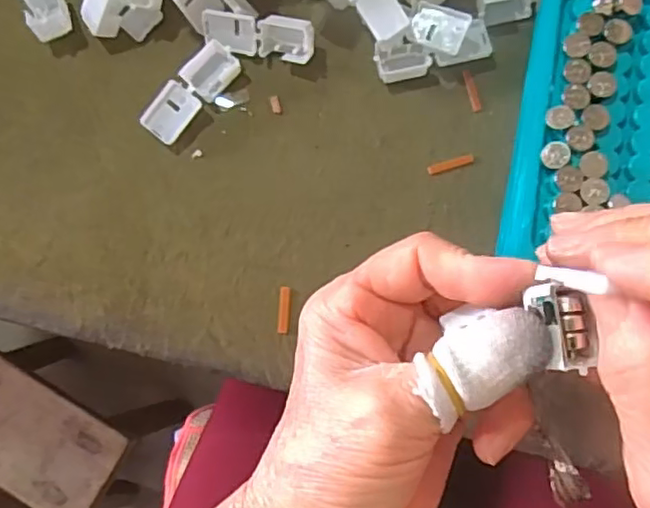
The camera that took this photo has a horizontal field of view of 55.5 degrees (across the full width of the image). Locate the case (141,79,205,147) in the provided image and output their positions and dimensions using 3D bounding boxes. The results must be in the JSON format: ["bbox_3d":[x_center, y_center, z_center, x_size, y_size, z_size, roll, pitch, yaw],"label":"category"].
[{"bbox_3d":[-0.076,-0.070,0.304,0.019,0.009,0.028,38,86,7],"label":"case"}]

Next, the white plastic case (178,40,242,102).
[{"bbox_3d":[-0.057,-0.091,0.305,0.020,0.009,0.026,39,86,7],"label":"white plastic case"}]

